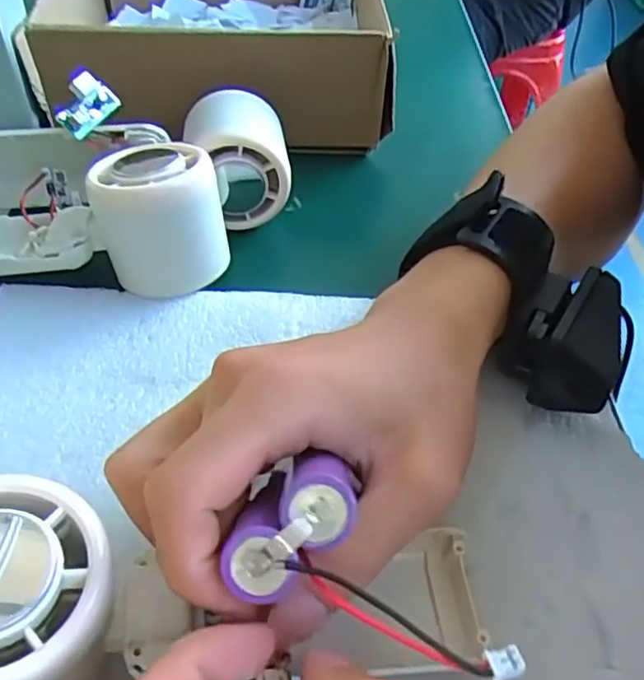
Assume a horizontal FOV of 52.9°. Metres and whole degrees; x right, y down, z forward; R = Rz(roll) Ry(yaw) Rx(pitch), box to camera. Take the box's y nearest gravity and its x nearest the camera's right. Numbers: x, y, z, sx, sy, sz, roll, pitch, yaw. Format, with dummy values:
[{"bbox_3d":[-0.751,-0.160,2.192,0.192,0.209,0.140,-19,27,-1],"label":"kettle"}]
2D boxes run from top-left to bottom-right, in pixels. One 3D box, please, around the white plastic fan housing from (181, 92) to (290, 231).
[{"bbox_3d":[-0.046,-0.099,0.345,0.050,0.059,0.052,-3,47,-8],"label":"white plastic fan housing"}]

